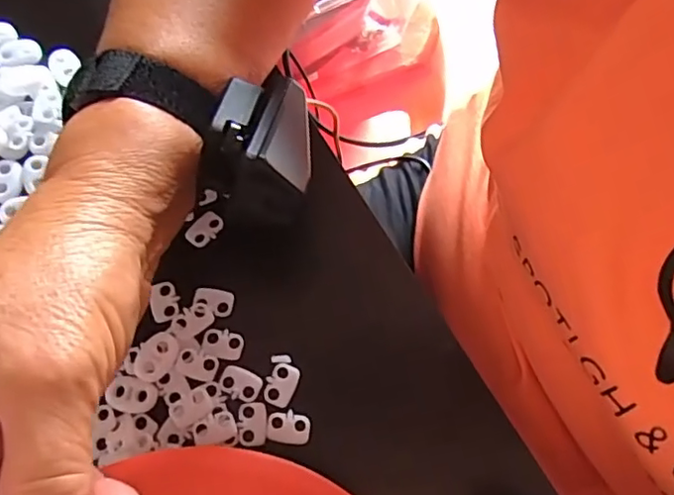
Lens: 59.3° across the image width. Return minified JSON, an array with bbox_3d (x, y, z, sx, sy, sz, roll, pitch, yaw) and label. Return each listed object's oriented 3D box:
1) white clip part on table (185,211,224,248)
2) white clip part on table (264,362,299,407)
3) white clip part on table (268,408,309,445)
[{"bbox_3d":[-0.064,-0.009,0.289,0.012,0.004,0.019,35,73,10],"label":"white clip part on table"},{"bbox_3d":[-0.025,0.062,0.267,0.013,0.004,0.019,18,71,4],"label":"white clip part on table"},{"bbox_3d":[-0.021,0.080,0.262,0.018,0.004,0.014,7,71,0],"label":"white clip part on table"}]

